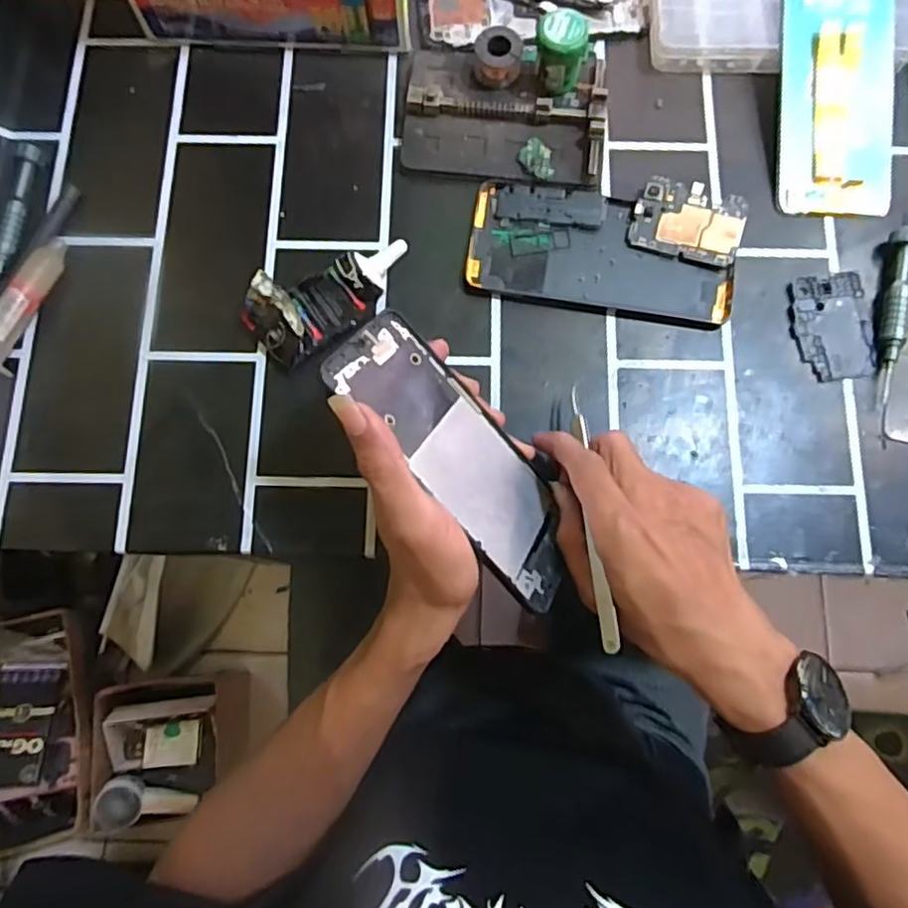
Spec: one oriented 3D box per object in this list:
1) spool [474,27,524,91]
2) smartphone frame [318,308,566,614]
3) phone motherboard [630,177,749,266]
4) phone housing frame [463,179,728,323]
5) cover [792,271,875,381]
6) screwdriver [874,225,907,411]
[{"bbox_3d":[0.029,-0.256,0.423,0.030,0.024,0.027,10,78,2],"label":"spool"},{"bbox_3d":[0.005,0.001,0.329,0.158,0.004,0.070,49,44,-11],"label":"smartphone frame"},{"bbox_3d":[0.147,-0.146,0.409,0.065,0.010,0.045,16,79,3],"label":"phone motherboard"},{"bbox_3d":[0.092,-0.126,0.410,0.163,0.005,0.070,9,78,2],"label":"phone housing frame"},{"bbox_3d":[0.232,-0.079,0.400,0.046,0.004,0.067,-2,78,-1],"label":"cover"},{"bbox_3d":[0.267,-0.086,0.395,0.014,0.017,0.114,14,79,3],"label":"screwdriver"}]

